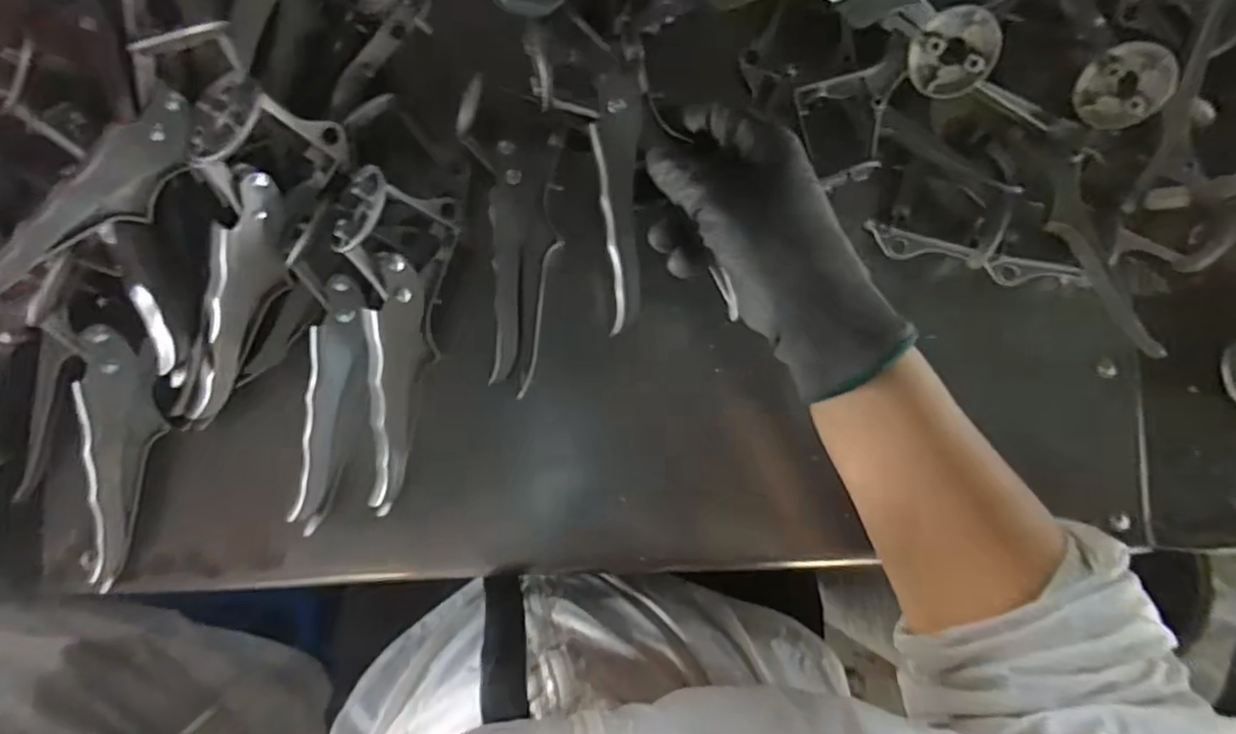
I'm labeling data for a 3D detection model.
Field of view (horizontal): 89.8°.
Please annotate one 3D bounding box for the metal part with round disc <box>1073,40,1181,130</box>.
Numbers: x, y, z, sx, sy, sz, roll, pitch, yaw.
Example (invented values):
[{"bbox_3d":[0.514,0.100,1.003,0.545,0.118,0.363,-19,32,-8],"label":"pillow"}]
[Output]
[{"bbox_3d":[0.280,-0.154,0.343,0.043,0.045,0.007,38,48,3],"label":"metal part with round disc"}]

